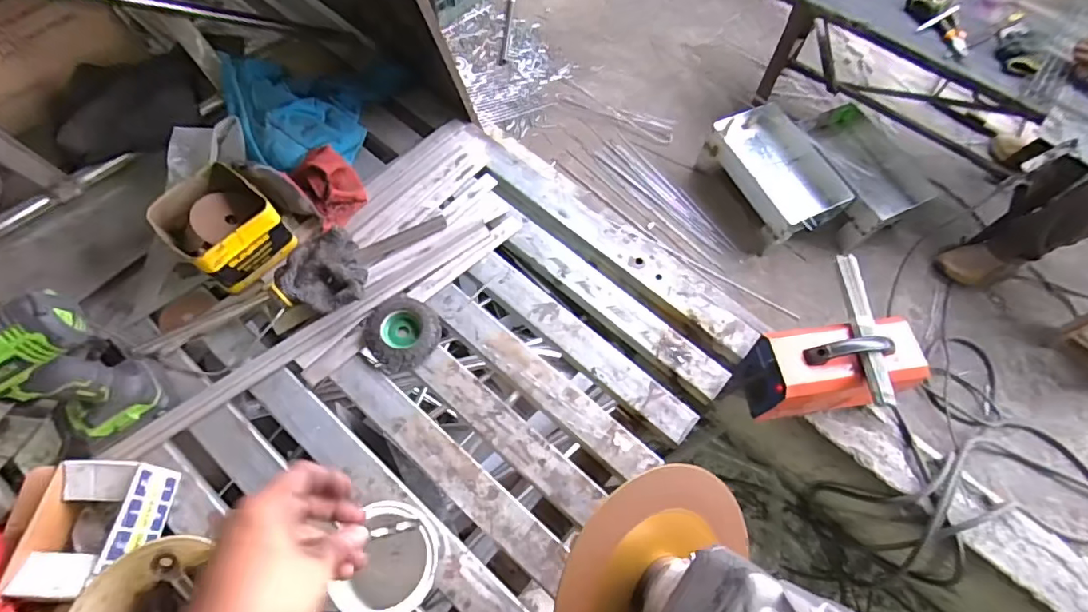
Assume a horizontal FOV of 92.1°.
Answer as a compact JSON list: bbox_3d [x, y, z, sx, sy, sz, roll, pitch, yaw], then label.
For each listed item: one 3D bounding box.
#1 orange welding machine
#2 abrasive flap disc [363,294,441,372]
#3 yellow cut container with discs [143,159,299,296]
[{"bbox_3d":[0.601,0.130,1.109,0.297,0.193,0.156,-7,66,-6],"label":"orange welding machine"},{"bbox_3d":[-0.187,0.035,0.687,0.092,0.025,0.092,1,65,-2],"label":"abrasive flap disc"},{"bbox_3d":[-0.420,-0.102,0.693,0.131,0.090,0.121,37,69,13],"label":"yellow cut container with discs"}]

